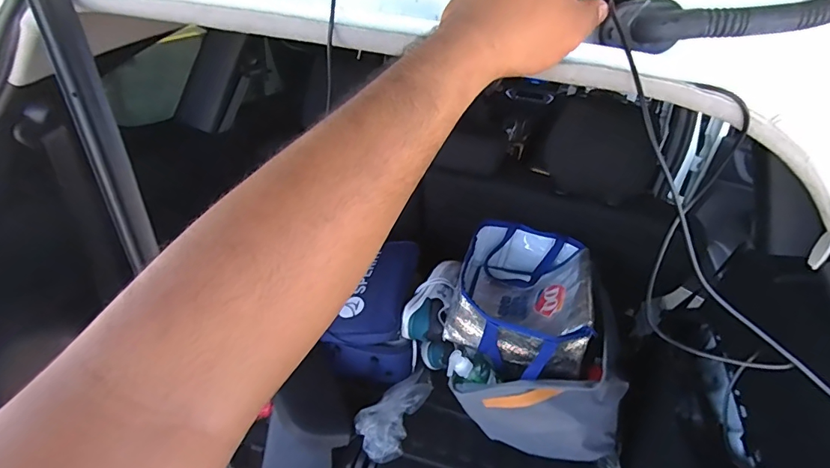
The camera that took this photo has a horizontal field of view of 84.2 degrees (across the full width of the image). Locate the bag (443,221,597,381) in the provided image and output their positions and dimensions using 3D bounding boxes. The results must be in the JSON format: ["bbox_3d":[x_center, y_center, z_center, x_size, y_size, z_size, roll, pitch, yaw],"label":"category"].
[{"bbox_3d":[0.234,0.140,1.019,0.262,0.149,0.376,13,34,13],"label":"bag"}]

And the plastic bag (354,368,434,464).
[{"bbox_3d":[-0.024,0.369,0.979,0.110,0.047,0.232,27,39,30],"label":"plastic bag"}]

